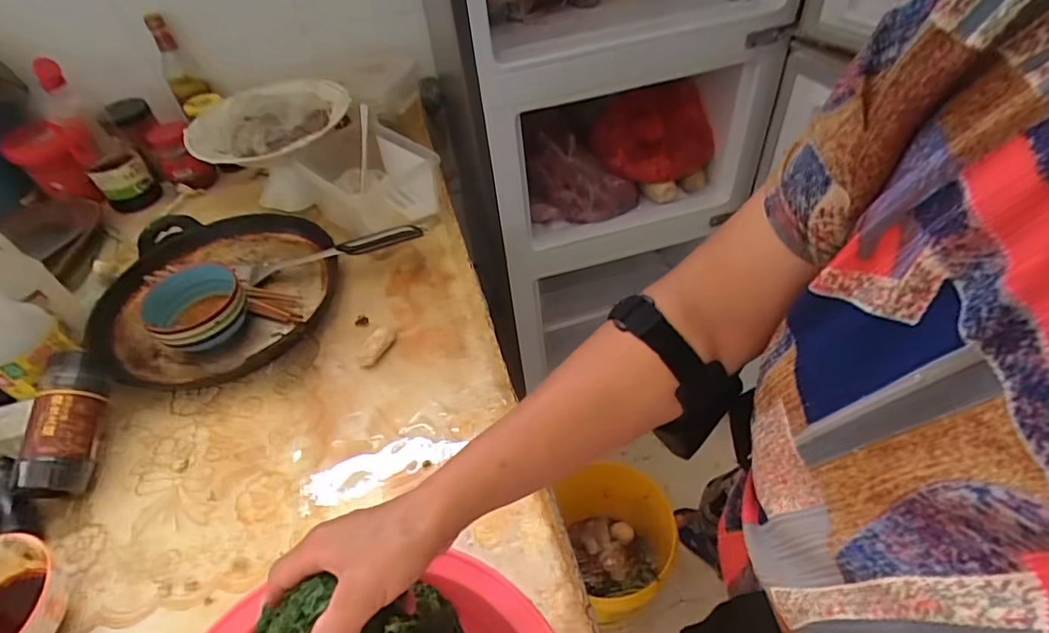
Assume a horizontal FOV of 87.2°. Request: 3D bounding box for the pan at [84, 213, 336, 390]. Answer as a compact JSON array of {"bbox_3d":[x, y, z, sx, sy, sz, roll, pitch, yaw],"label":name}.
[{"bbox_3d":[-0.473,-0.044,0.822,0.350,0.040,0.340,-3,48,4],"label":"pan"}]

